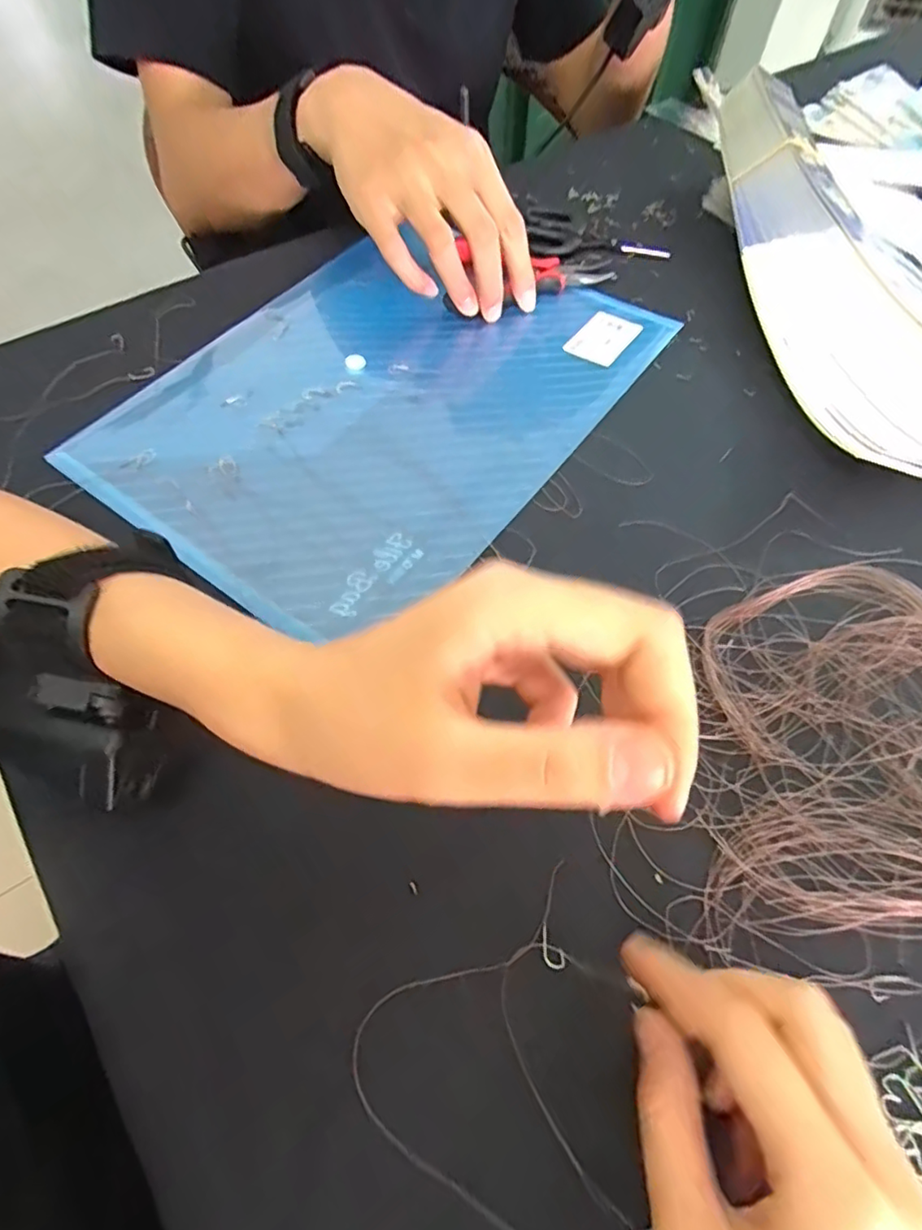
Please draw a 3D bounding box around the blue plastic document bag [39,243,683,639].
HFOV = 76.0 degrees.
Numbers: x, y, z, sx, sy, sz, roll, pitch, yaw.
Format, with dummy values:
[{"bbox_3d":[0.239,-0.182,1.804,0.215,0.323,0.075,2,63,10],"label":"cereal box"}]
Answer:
[{"bbox_3d":[-0.046,-0.136,0.357,0.230,0.011,0.305,33,66,16],"label":"blue plastic document bag"}]

